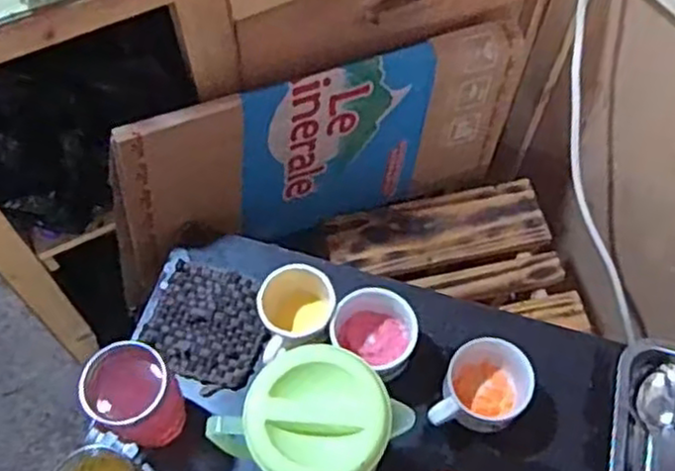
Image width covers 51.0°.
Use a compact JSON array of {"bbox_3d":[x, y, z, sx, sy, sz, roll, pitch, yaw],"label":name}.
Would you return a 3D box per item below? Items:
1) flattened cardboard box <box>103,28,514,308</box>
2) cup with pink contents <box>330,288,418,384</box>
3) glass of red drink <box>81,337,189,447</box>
[{"bbox_3d":[-0.008,-0.092,0.888,0.528,0.275,0.022,-20,55,-20],"label":"flattened cardboard box"},{"bbox_3d":[0.041,0.102,0.740,0.086,0.074,0.072,21,64,12],"label":"cup with pink contents"},{"bbox_3d":[-0.190,0.154,0.668,0.077,0.119,0.072,0,62,1],"label":"glass of red drink"}]

